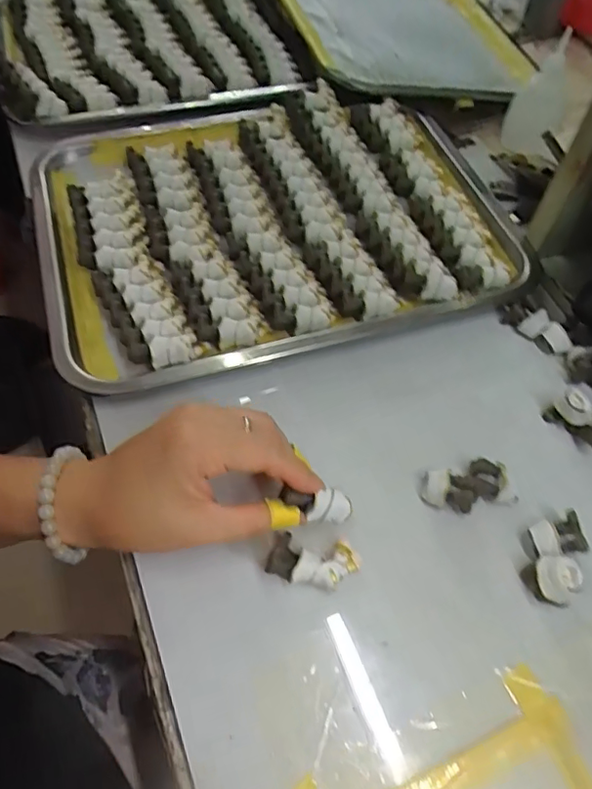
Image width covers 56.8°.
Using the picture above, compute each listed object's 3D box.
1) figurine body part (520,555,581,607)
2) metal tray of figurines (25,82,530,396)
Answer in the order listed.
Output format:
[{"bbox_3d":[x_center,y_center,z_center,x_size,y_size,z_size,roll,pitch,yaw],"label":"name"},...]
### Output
[{"bbox_3d":[0.136,0.098,0.292,0.022,0.023,0.021,0,58,0],"label":"figurine body part"},{"bbox_3d":[-0.016,-0.141,0.433,0.357,0.032,0.270,-17,60,-10],"label":"metal tray of figurines"}]

